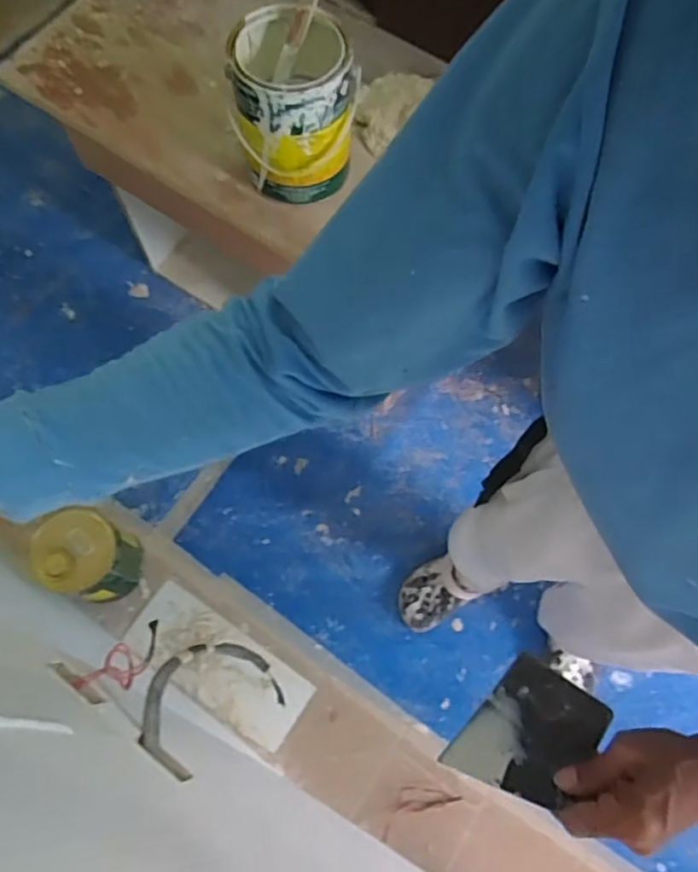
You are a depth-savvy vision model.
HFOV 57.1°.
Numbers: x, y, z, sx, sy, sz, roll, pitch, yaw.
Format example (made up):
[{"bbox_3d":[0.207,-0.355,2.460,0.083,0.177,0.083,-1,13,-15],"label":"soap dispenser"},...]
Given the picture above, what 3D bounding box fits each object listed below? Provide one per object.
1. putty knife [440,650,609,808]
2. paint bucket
[{"bbox_3d":[0.156,0.252,0.551,0.092,0.011,0.134,22,38,37],"label":"putty knife"},{"bbox_3d":[-0.079,-0.473,0.940,0.161,0.214,0.165,0,70,1],"label":"paint bucket"}]

